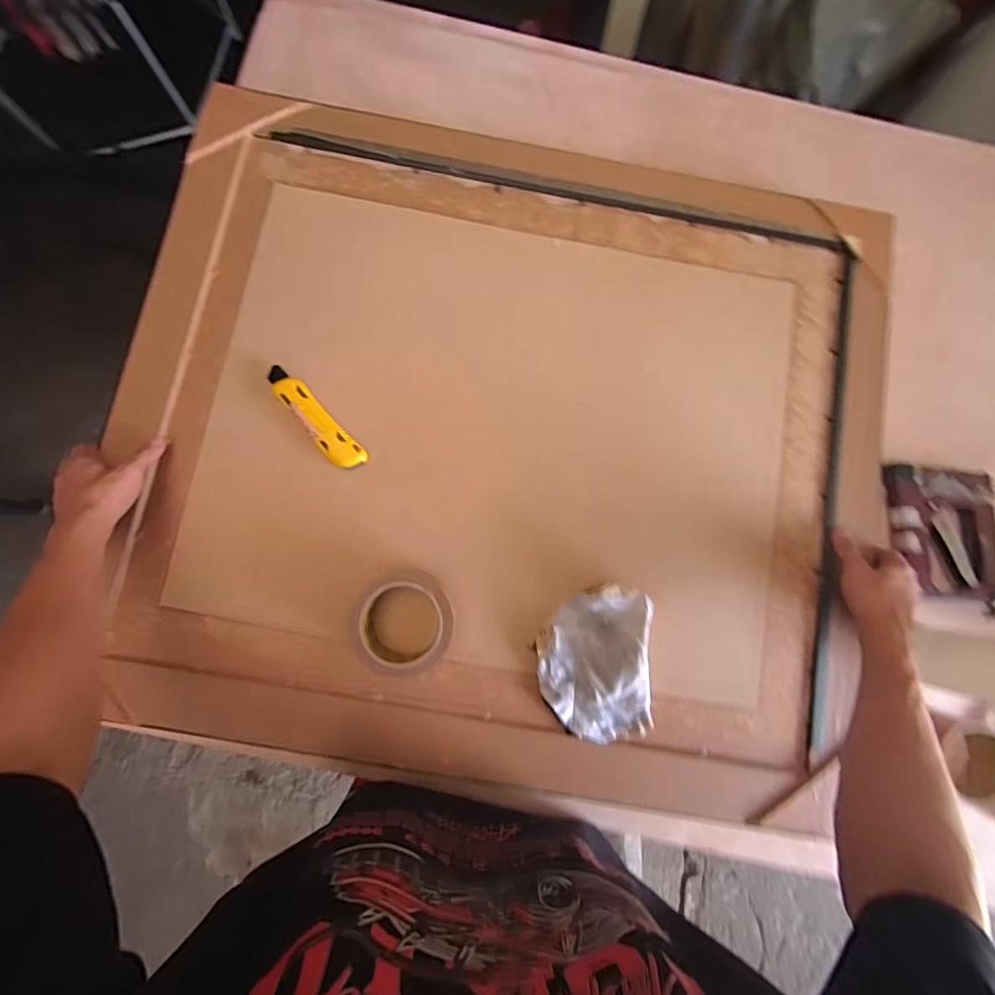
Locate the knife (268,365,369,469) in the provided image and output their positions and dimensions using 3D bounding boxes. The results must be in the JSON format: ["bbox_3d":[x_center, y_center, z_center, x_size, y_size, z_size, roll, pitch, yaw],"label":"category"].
[{"bbox_3d":[-0.207,-0.089,0.534,0.034,0.020,0.147,-42,86,-9],"label":"knife"}]

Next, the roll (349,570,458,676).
[{"bbox_3d":[-0.097,0.127,0.491,0.101,0.055,0.105,1,81,-4],"label":"roll"}]

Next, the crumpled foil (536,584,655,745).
[{"bbox_3d":[0.105,0.178,0.507,0.116,0.032,0.158,3,81,-3],"label":"crumpled foil"}]

